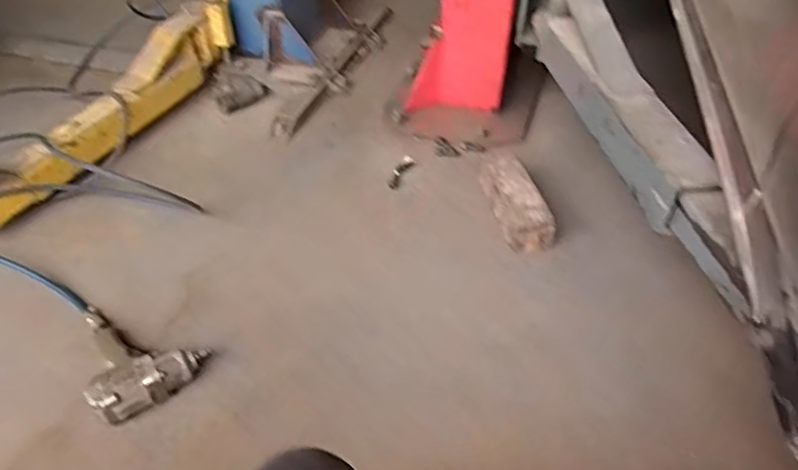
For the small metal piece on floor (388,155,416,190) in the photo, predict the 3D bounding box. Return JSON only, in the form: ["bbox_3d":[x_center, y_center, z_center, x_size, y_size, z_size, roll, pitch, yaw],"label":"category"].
[{"bbox_3d":[0.005,-0.154,1.434,0.036,0.011,0.130,16,46,18],"label":"small metal piece on floor"}]

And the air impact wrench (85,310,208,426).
[{"bbox_3d":[-0.484,0.196,1.024,0.271,0.060,0.185,30,52,30],"label":"air impact wrench"}]

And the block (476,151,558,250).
[{"bbox_3d":[0.248,-0.081,1.284,0.093,0.076,0.268,-11,44,-9],"label":"block"}]

